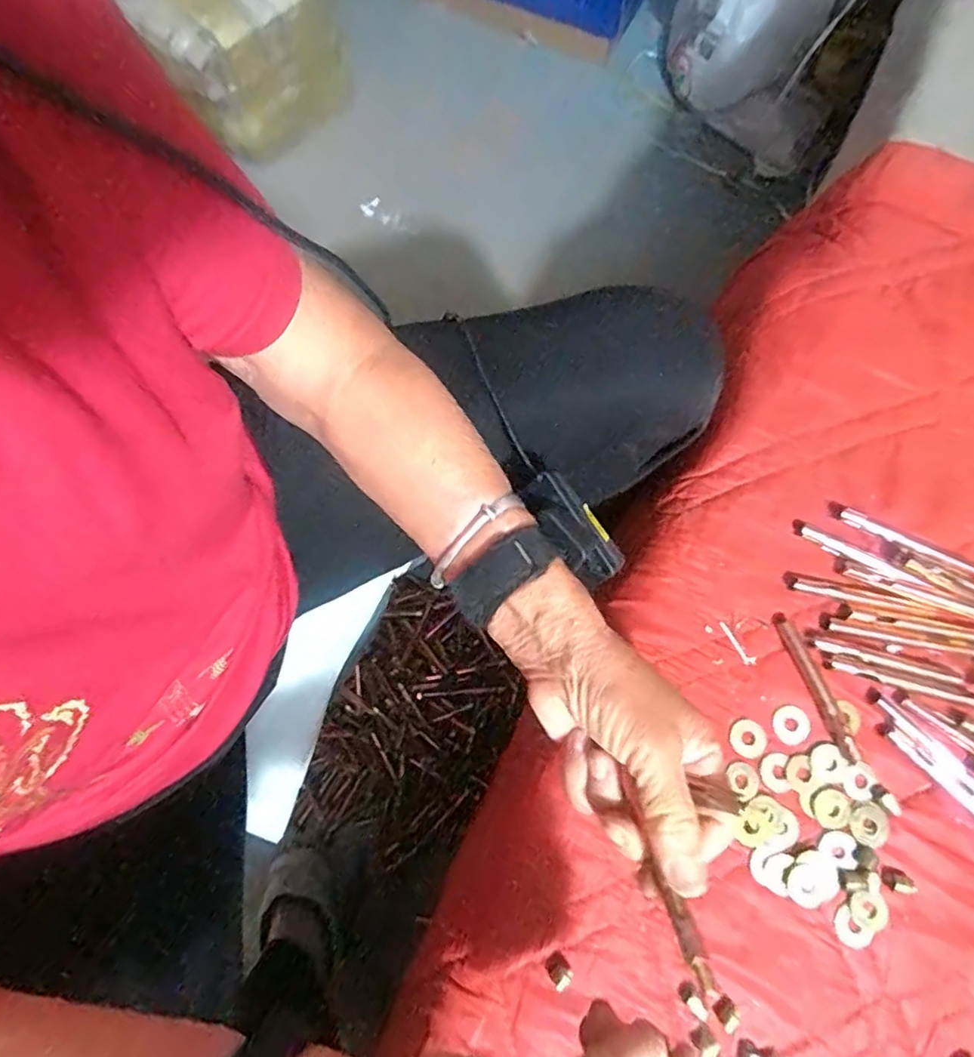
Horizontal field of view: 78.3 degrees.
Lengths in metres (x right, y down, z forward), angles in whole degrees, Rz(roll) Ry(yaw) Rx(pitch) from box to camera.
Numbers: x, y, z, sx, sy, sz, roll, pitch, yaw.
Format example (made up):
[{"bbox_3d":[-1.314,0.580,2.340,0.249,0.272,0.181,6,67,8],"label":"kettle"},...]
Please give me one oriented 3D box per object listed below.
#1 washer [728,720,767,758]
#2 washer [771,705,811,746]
[{"bbox_3d":[0.158,0.127,0.362,0.021,0.004,0.021,0,77,0],"label":"washer"},{"bbox_3d":[0.185,0.119,0.363,0.023,0.004,0.022,0,77,0],"label":"washer"}]

